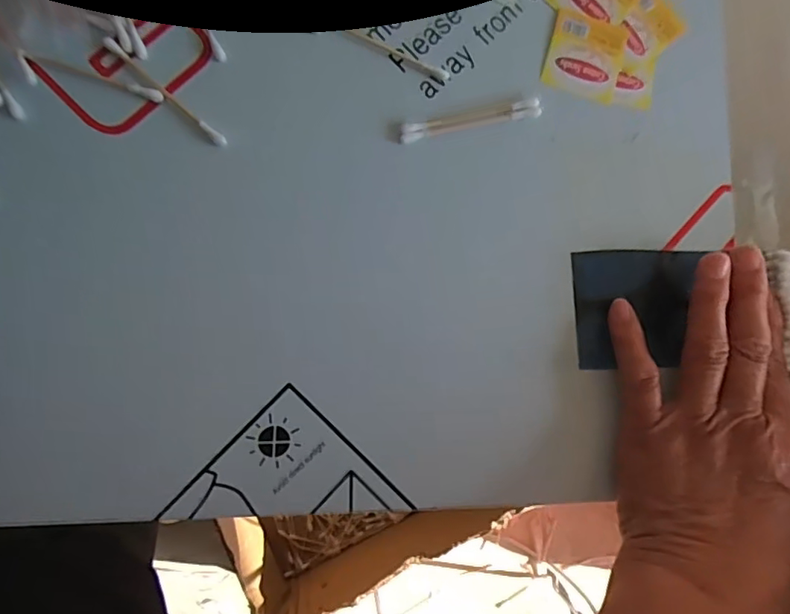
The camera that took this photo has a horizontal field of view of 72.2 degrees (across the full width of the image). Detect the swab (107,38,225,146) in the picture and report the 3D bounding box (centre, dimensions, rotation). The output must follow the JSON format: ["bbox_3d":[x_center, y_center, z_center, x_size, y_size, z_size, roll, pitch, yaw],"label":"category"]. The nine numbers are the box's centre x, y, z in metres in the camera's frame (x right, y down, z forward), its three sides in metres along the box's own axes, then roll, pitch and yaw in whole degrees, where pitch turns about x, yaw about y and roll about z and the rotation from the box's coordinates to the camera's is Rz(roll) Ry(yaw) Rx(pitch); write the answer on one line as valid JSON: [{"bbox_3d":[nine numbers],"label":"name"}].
[{"bbox_3d":[-0.108,-0.101,0.255,0.071,0.009,0.005,41,81,-1],"label":"swab"}]

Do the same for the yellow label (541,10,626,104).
[{"bbox_3d":[0.099,-0.132,0.284,0.039,0.004,0.042,13,87,-5],"label":"yellow label"}]

